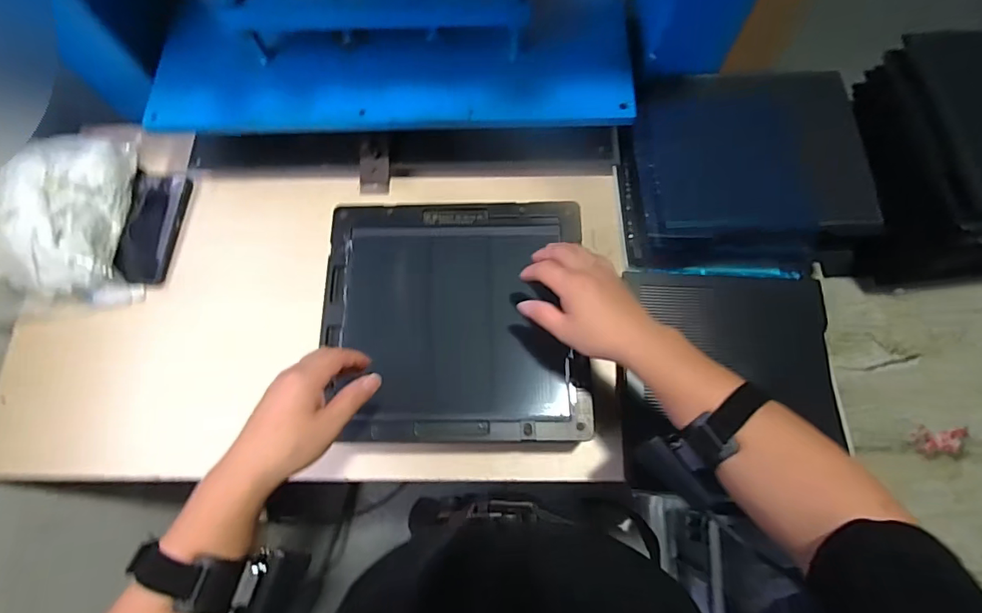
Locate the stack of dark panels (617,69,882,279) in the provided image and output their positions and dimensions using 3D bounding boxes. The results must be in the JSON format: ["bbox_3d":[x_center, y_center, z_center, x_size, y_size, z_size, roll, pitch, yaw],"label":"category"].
[{"bbox_3d":[0.306,-0.172,0.607,0.269,0.086,0.249,1,71,2],"label":"stack of dark panels"}]

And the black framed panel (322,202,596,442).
[{"bbox_3d":[-0.040,0.009,0.540,0.280,0.021,0.267,-1,71,2],"label":"black framed panel"}]

